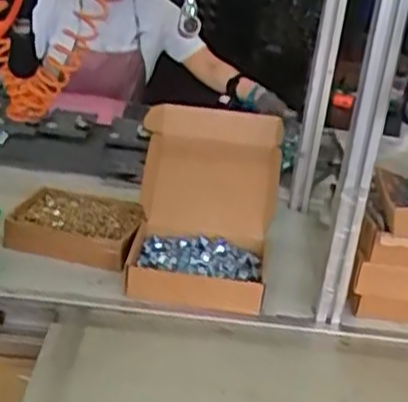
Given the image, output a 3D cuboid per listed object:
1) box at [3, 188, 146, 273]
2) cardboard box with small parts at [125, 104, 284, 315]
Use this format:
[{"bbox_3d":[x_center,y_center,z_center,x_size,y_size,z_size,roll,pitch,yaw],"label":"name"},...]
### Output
[{"bbox_3d":[-0.210,0.039,1.207,0.212,0.052,0.193,11,21,8],"label":"box"},{"bbox_3d":[0.000,0.012,1.162,0.231,0.242,0.317,7,21,-1],"label":"cardboard box with small parts"}]

